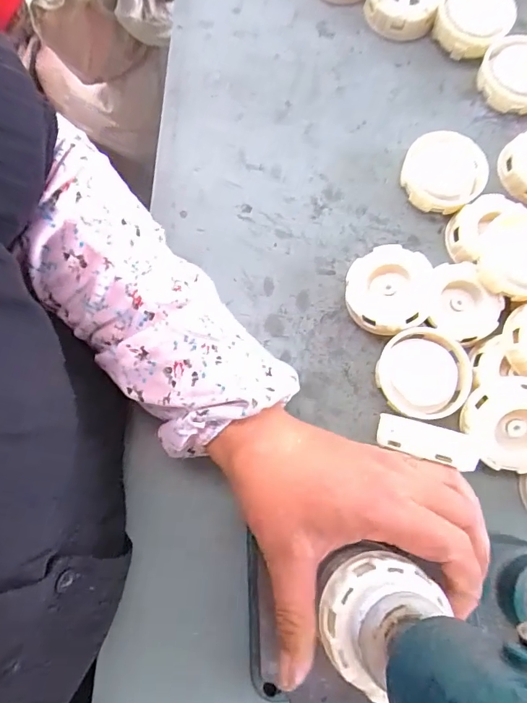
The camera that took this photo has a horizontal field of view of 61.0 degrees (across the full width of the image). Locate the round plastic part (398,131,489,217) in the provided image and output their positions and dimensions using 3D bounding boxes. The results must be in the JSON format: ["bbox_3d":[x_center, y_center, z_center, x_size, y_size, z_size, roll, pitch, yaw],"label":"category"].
[{"bbox_3d":[0.145,-0.143,0.360,0.064,0.020,0.064,0,76,-2],"label":"round plastic part"}]

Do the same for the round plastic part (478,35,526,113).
[{"bbox_3d":[0.221,-0.243,0.387,0.065,0.015,0.072,13,77,3],"label":"round plastic part"}]

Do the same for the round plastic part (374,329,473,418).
[{"bbox_3d":[0.116,0.015,0.322,0.065,0.017,0.062,0,76,-2],"label":"round plastic part"}]

